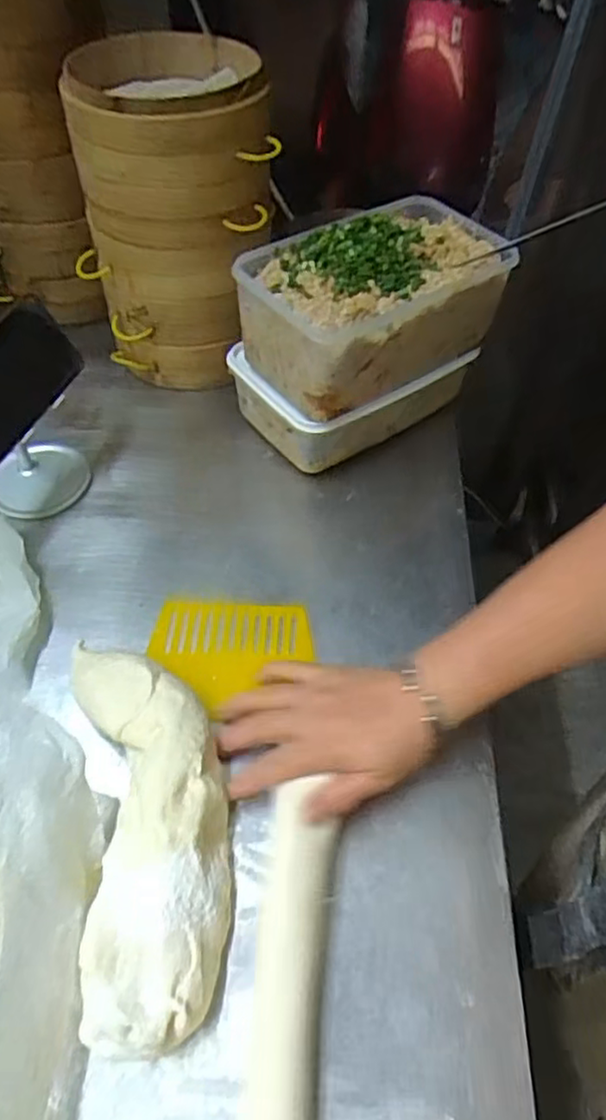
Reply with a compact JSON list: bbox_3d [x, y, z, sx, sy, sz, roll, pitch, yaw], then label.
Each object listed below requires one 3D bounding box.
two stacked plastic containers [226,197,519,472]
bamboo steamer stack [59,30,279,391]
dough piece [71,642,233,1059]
[{"bbox_3d":[0.062,-0.211,0.628,0.230,0.191,0.136,-28,59,-21],"label":"two stacked plastic containers"},{"bbox_3d":[-0.124,-0.346,0.673,0.180,0.273,0.192,1,53,-1],"label":"bamboo steamer stack"},{"bbox_3d":[-0.098,0.162,0.420,0.092,0.052,0.246,-9,54,-9],"label":"dough piece"}]

